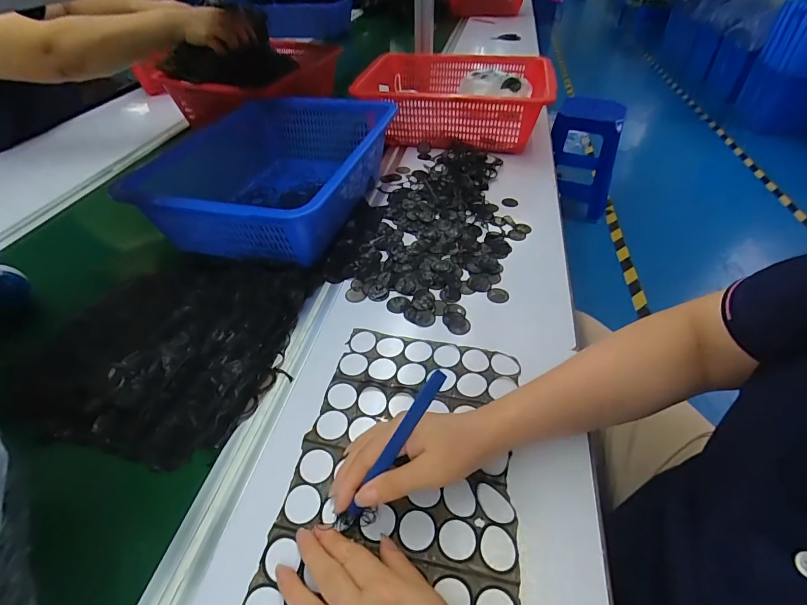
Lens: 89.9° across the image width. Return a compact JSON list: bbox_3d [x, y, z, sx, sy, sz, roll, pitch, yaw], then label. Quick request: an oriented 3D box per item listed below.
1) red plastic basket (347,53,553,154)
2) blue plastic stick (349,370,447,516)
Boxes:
[{"bbox_3d":[0.104,-0.442,0.883,0.377,0.114,0.321,2,45,4],"label":"red plastic basket"},{"bbox_3d":[-0.005,0.108,0.304,0.010,0.005,0.131,34,96,30],"label":"blue plastic stick"}]

